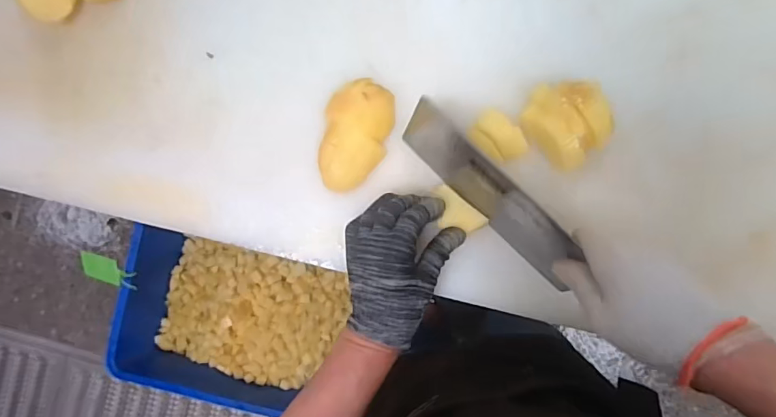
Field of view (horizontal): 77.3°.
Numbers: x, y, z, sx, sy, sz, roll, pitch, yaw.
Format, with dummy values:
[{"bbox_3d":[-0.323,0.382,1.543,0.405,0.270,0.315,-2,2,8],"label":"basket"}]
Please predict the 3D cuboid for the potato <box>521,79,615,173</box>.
[{"bbox_3d":[0.158,-0.077,0.429,0.071,0.034,0.072,0,87,3],"label":"potato"}]

